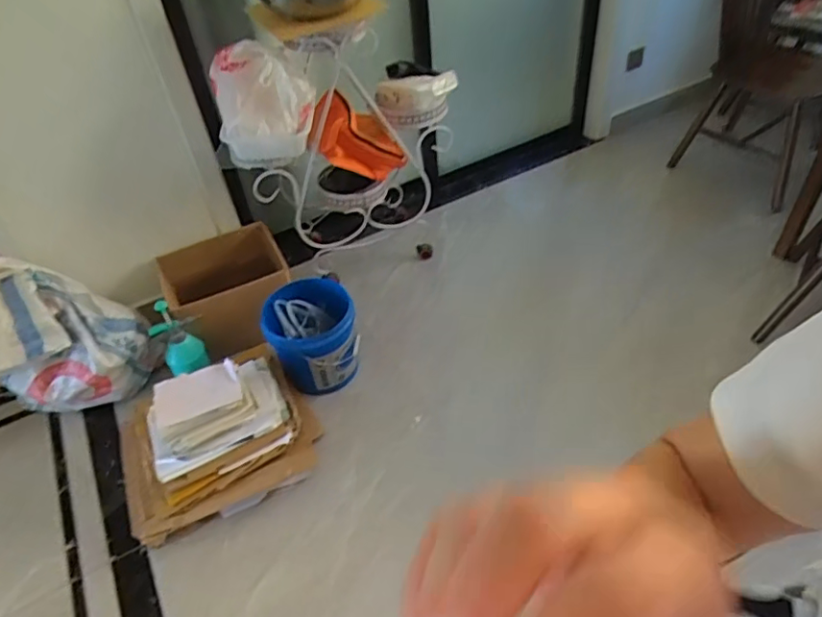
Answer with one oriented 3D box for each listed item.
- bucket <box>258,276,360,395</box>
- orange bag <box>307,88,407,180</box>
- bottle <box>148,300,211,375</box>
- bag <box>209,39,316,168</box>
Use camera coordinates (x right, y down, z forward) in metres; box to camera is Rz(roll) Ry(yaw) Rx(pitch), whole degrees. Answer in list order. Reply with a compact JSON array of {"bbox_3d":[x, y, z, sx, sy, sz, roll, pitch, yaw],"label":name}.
[{"bbox_3d":[-0.290,0.091,1.708,0.245,0.269,0.246,-4,44,4],"label":"bucket"},{"bbox_3d":[-0.181,-0.539,1.830,0.290,0.241,0.182,-16,45,-11],"label":"orange bag"},{"bbox_3d":[-0.669,0.086,1.659,0.125,0.244,0.110,-35,52,-28],"label":"bottle"},{"bbox_3d":[-0.412,-0.577,1.628,0.281,0.303,0.200,-18,46,-13],"label":"bag"}]

